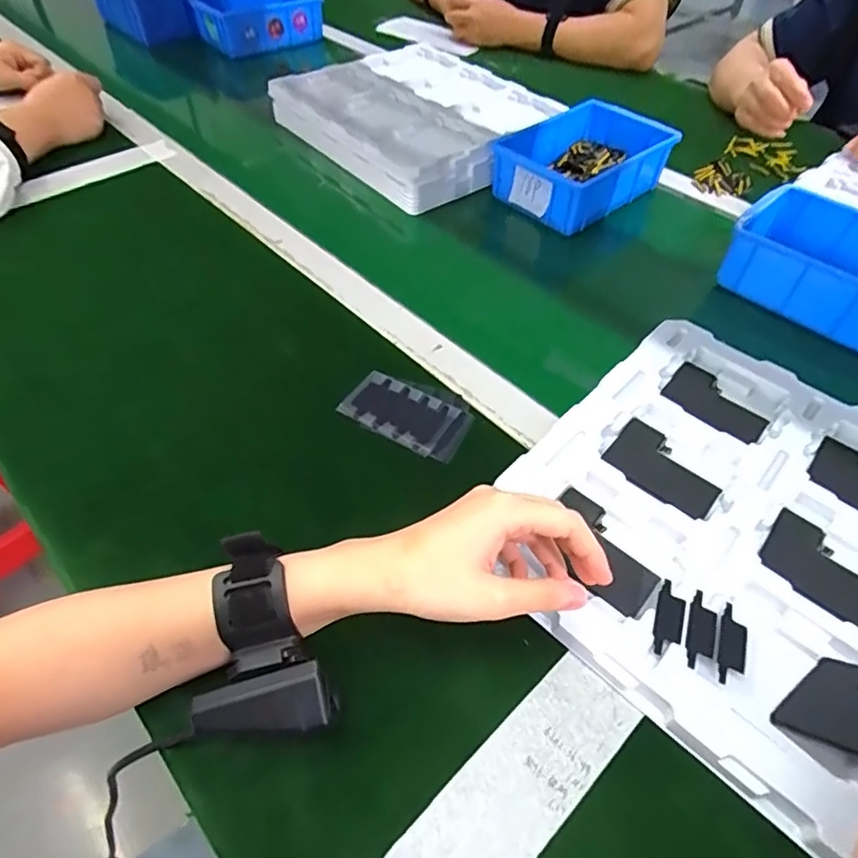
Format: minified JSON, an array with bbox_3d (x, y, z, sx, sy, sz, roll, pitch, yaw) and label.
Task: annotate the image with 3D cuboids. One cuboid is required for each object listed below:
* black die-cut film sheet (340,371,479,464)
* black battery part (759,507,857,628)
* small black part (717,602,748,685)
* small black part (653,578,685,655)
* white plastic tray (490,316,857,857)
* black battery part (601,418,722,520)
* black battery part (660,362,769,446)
[{"bbox_3d":[-0.016,-0.014,0.441,0.098,0.006,0.061,22,53,16],"label":"black die-cut film sheet"},{"bbox_3d":[0.256,0.092,0.355,0.078,0.009,0.058,37,58,25],"label":"black battery part"},{"bbox_3d":[0.175,0.123,0.319,0.016,0.004,0.046,21,53,15],"label":"small black part"},{"bbox_3d":[0.141,0.110,0.325,0.014,0.004,0.046,20,52,14],"label":"small black part"},{"bbox_3d":[0.212,0.056,0.378,0.264,0.017,0.309,36,58,25],"label":"white plastic tray"},{"bbox_3d":[0.170,0.028,0.402,0.078,0.010,0.057,36,58,25],"label":"black battery part"},{"bbox_3d":[0.235,-0.021,0.455,0.079,0.008,0.058,35,57,24],"label":"black battery part"}]

